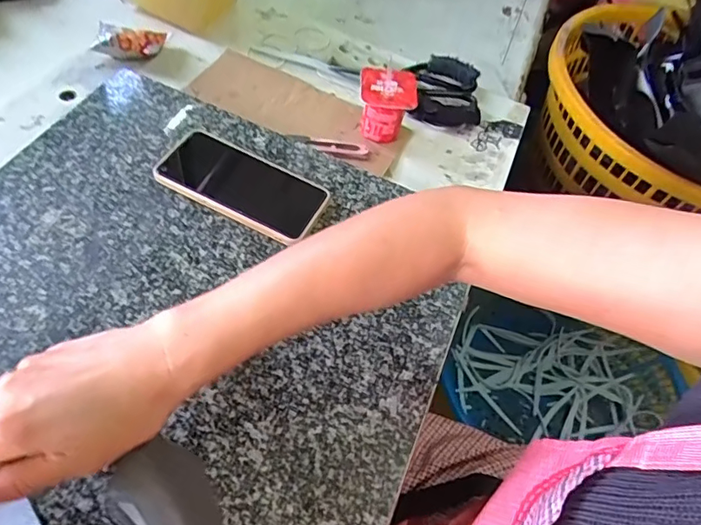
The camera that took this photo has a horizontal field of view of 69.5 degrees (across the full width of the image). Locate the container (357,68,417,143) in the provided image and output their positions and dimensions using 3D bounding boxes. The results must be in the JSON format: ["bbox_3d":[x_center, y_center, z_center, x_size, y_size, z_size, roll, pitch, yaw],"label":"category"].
[{"bbox_3d":[0.040,-0.185,0.591,0.066,0.065,0.056,11,56,-3],"label":"container"}]

